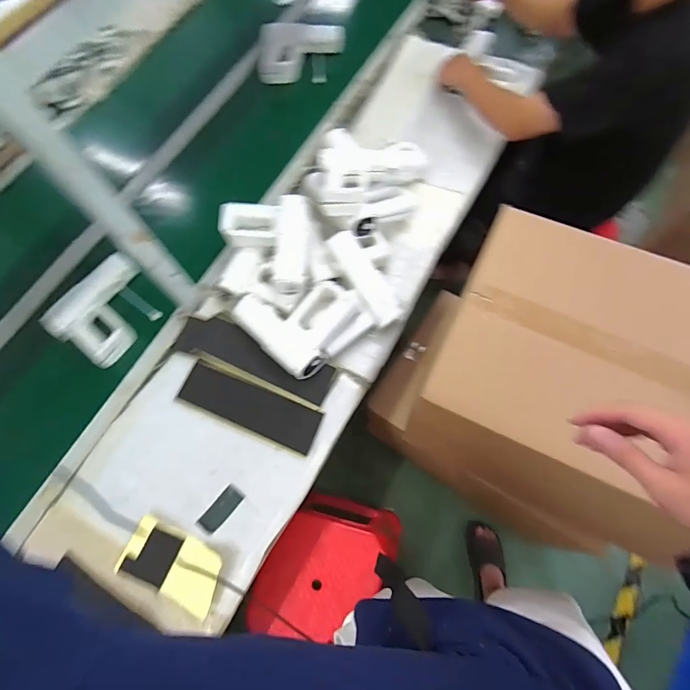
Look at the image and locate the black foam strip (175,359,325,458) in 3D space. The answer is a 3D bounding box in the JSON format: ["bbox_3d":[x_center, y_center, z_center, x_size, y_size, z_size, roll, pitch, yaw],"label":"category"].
[{"bbox_3d":[-0.192,0.127,0.827,0.289,0.020,0.095,22,72,11],"label":"black foam strip"}]

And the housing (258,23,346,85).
[{"bbox_3d":[-0.121,-0.823,1.160,0.238,0.095,0.152,-2,69,2],"label":"housing"}]

